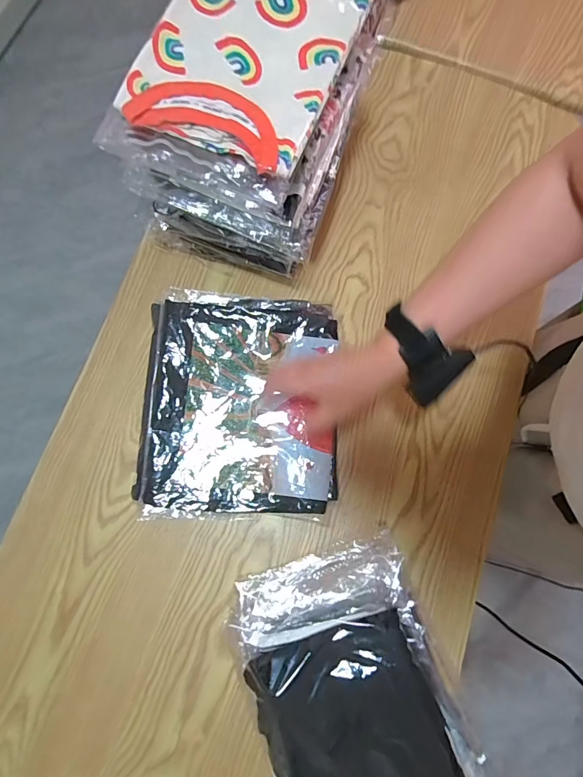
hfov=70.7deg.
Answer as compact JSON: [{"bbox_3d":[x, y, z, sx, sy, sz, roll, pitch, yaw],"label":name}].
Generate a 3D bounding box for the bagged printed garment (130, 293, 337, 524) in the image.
[{"bbox_3d":[-0.067,0.017,0.525,0.245,0.040,0.279,1,77,0],"label":"bagged printed garment"}]

